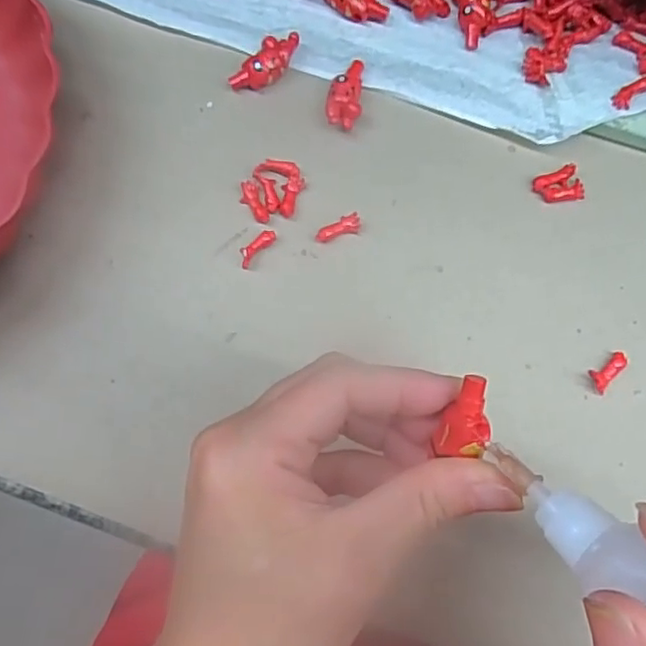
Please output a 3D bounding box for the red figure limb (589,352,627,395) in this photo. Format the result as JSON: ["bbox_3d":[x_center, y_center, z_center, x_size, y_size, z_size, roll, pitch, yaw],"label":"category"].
[{"bbox_3d":[0.137,0.023,0.299,0.011,0.006,0.022,39,80,8],"label":"red figure limb"}]

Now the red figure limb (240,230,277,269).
[{"bbox_3d":[-0.034,-0.039,0.312,0.023,0.007,0.009,-44,81,-9],"label":"red figure limb"}]

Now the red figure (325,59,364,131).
[{"bbox_3d":[0.012,-0.122,0.329,0.018,0.012,0.038,4,77,0],"label":"red figure"}]

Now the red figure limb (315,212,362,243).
[{"bbox_3d":[0.007,-0.048,0.314,0.024,0.005,0.010,-20,78,-5],"label":"red figure limb"}]

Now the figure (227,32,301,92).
[{"bbox_3d":[-0.030,-0.138,0.333,0.017,0.013,0.042,40,80,8],"label":"figure"}]

